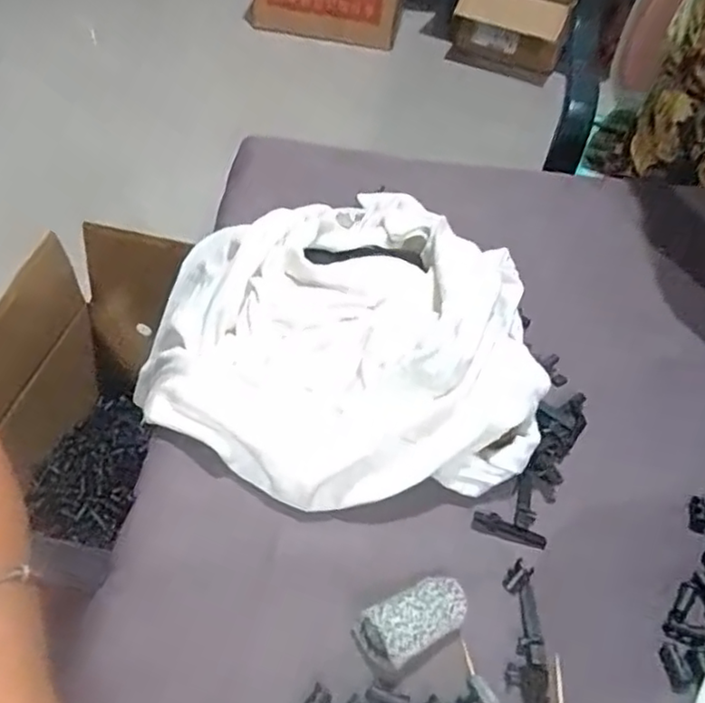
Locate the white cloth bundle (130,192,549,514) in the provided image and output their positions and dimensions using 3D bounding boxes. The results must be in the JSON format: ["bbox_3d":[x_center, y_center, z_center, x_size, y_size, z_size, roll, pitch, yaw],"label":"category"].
[{"bbox_3d":[-0.012,-0.022,0.369,0.214,0.056,0.218,-5,48,-9],"label":"white cloth bundle"}]

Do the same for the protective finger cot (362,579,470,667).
[{"bbox_3d":[0.027,0.111,0.276,0.045,0.015,0.024,-24,53,-24],"label":"protective finger cot"}]

